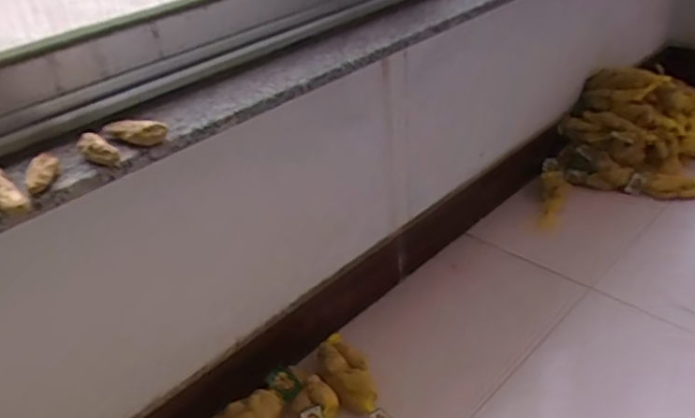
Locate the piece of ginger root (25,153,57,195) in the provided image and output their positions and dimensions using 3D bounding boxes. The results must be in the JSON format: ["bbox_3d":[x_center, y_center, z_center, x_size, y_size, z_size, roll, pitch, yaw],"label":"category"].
[{"bbox_3d":[-0.288,-0.035,0.545,0.020,0.015,0.049,-4,52,3],"label":"piece of ginger root"}]

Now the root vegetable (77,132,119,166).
[{"bbox_3d":[-0.244,-0.058,0.568,0.048,0.018,0.019,28,46,17],"label":"root vegetable"}]

